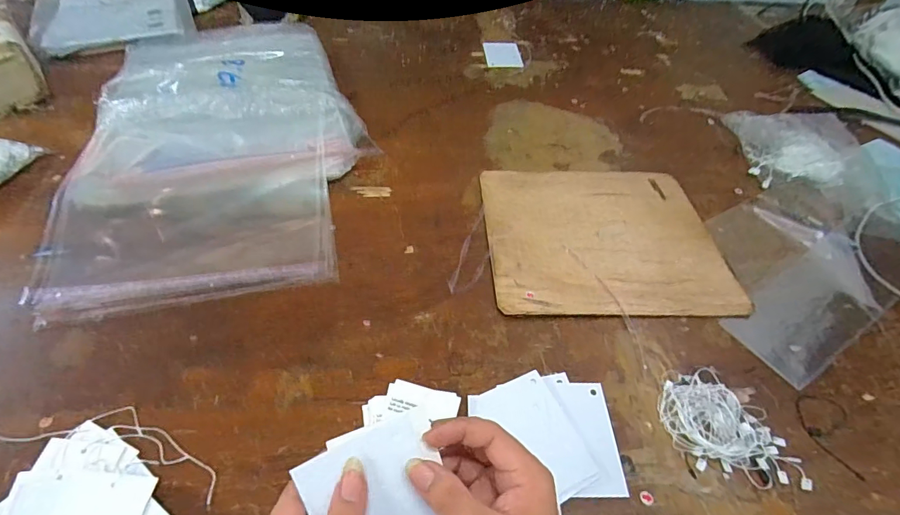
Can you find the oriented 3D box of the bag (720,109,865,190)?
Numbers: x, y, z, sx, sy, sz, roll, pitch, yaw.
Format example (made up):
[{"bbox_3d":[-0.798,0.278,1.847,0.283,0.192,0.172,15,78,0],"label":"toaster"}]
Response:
[{"bbox_3d":[0.556,-0.178,0.706,0.175,0.033,0.198,9,49,4],"label":"bag"}]

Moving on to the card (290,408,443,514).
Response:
[{"bbox_3d":[-0.034,0.150,0.263,0.077,0.006,0.102,-25,91,-14],"label":"card"}]

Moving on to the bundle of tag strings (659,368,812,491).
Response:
[{"bbox_3d":[0.254,0.156,0.393,0.123,0.029,0.072,26,52,18],"label":"bundle of tag strings"}]

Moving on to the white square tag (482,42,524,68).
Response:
[{"bbox_3d":[0.106,-0.409,0.891,0.071,0.007,0.095,-2,49,-6],"label":"white square tag"}]

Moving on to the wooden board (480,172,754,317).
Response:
[{"bbox_3d":[0.191,-0.029,0.566,0.286,0.008,0.239,1,49,-3],"label":"wooden board"}]

